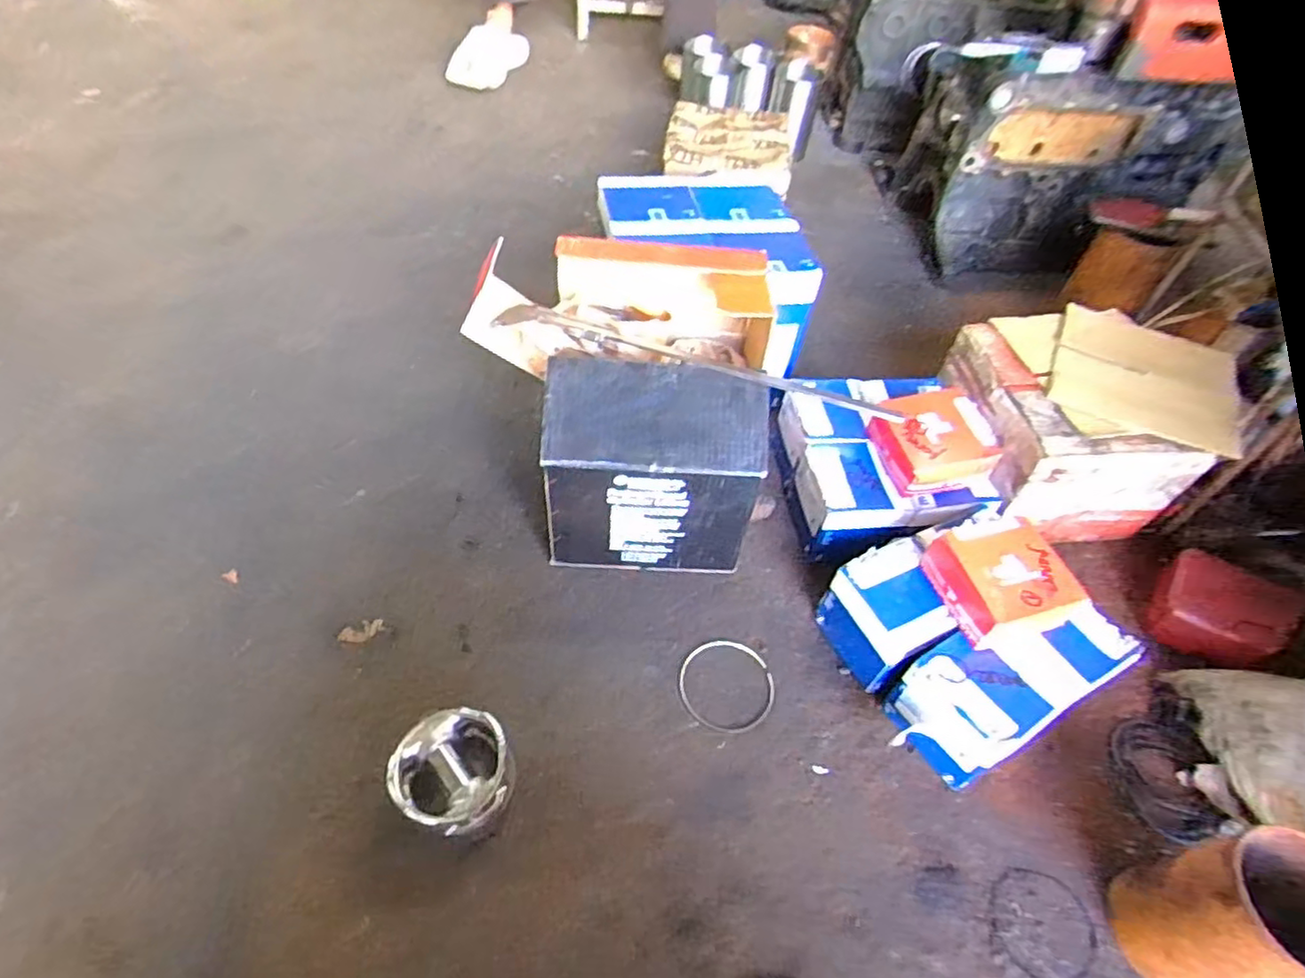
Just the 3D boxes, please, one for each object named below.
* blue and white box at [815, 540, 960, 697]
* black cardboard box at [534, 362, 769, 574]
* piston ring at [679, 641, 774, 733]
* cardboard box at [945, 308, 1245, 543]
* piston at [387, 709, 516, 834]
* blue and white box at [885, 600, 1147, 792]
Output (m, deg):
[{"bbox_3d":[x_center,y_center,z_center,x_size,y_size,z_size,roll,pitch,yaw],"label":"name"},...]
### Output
[{"bbox_3d":[0.241,0.135,0.704,0.095,0.100,0.116,-14,55,-17],"label":"blue and white box"},{"bbox_3d":[-0.003,-0.013,0.722,0.214,0.232,0.102,4,52,-3],"label":"black cardboard box"},{"bbox_3d":[0.075,0.204,0.701,0.098,0.009,0.099,0,47,0],"label":"piston ring"},{"bbox_3d":[0.525,-0.090,0.832,0.293,0.193,0.234,-2,52,-8],"label":"cardboard box"},{"bbox_3d":[-0.171,0.249,0.592,0.093,0.083,0.092,3,52,-4],"label":"piston"},{"bbox_3d":[0.339,0.184,0.655,0.228,0.105,0.107,-23,58,-22],"label":"blue and white box"}]

